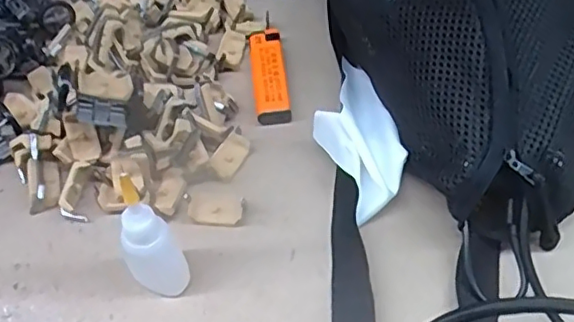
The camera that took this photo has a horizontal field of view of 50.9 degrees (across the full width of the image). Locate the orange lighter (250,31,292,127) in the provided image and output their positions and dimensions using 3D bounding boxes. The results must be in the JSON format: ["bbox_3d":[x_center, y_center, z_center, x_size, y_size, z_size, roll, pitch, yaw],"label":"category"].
[{"bbox_3d":[-0.013,-0.061,0.422,0.023,0.013,0.085,-7,55,-1],"label":"orange lighter"}]

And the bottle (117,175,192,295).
[{"bbox_3d":[-0.068,0.043,0.304,0.024,0.084,0.021,20,58,17],"label":"bottle"}]

